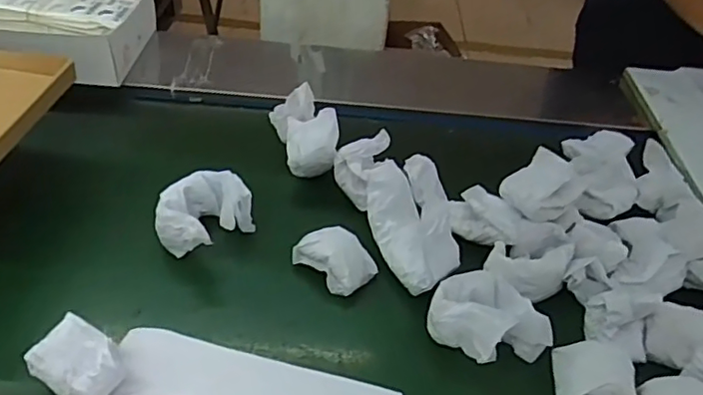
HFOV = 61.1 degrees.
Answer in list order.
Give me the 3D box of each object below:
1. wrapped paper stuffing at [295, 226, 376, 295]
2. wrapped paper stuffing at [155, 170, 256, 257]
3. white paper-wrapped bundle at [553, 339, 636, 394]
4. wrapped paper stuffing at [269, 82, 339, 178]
[{"bbox_3d":[-0.021,0.083,0.837,0.105,0.055,0.077,34,48,28],"label":"wrapped paper stuffing"},{"bbox_3d":[-0.215,0.027,0.862,0.117,0.081,0.130,28,45,23],"label":"wrapped paper stuffing"},{"bbox_3d":[0.295,0.218,0.718,0.085,0.056,0.089,5,41,-2],"label":"white paper-wrapped bundle"},{"bbox_3d":[-0.075,-0.106,0.968,0.082,0.085,0.133,-12,44,-20],"label":"wrapped paper stuffing"}]

